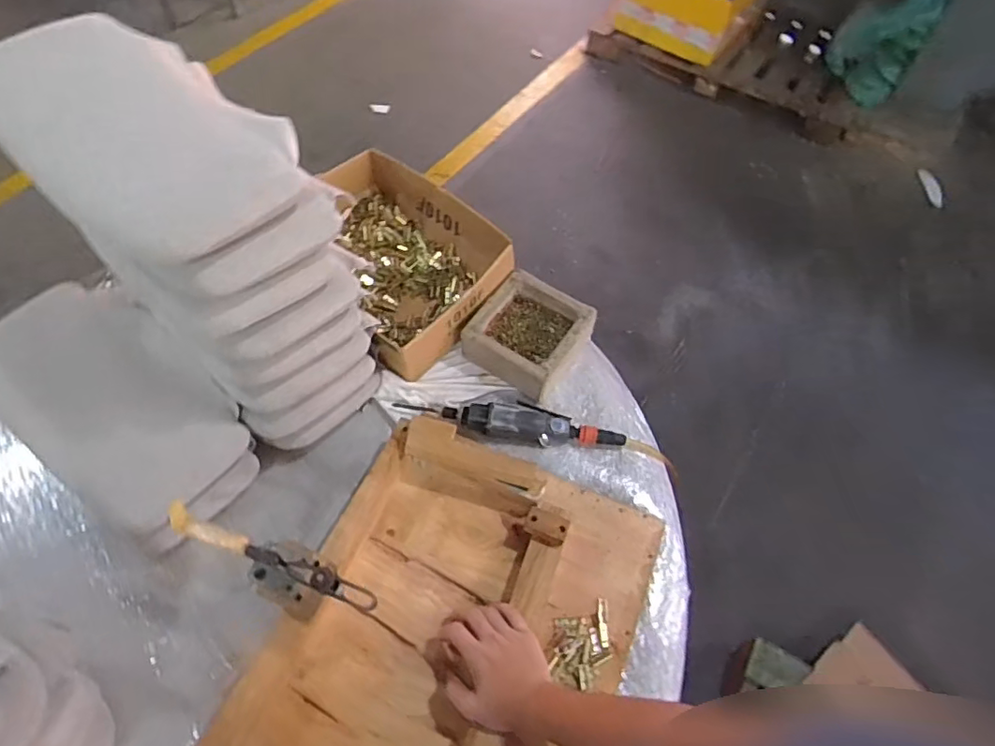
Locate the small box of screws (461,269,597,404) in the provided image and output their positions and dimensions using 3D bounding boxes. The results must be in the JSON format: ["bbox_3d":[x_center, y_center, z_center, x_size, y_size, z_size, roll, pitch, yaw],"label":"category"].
[{"bbox_3d":[0.052,-0.065,0.928,0.162,0.064,0.165,33,66,17],"label":"small box of screws"}]

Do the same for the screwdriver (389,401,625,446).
[{"bbox_3d":[0.020,0.074,0.874,0.351,0.042,0.054,7,61,4],"label":"screwdriver"}]

